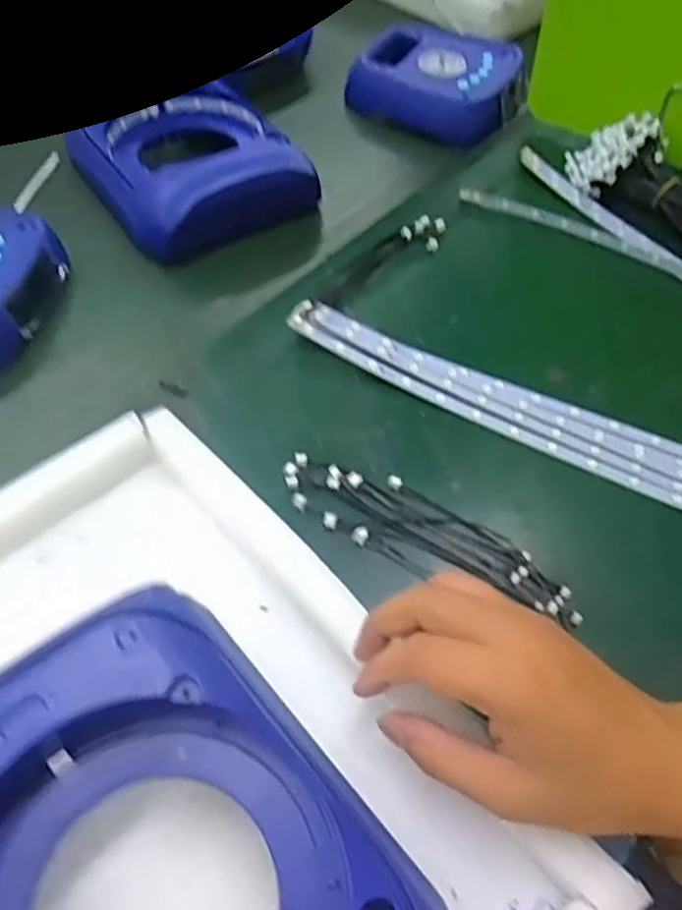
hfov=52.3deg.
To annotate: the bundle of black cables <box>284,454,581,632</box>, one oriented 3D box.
[{"bbox_3d":[0.051,0.046,0.428,0.193,0.013,0.055,24,54,17],"label":"bundle of black cables"}]

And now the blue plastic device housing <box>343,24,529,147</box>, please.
[{"bbox_3d":[0.114,-0.422,0.780,0.185,0.046,0.149,30,56,21],"label":"blue plastic device housing"}]

